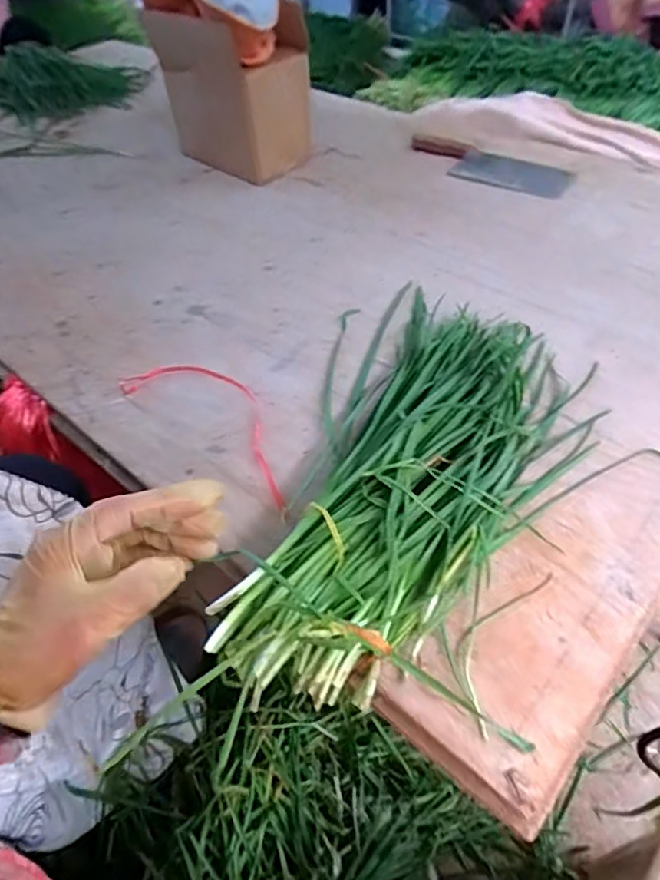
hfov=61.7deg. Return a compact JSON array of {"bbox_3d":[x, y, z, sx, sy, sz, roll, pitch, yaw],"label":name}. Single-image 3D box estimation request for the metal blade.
[{"bbox_3d":[0.290,-0.427,0.885,0.196,0.007,0.093,29,60,28],"label":"metal blade"}]

